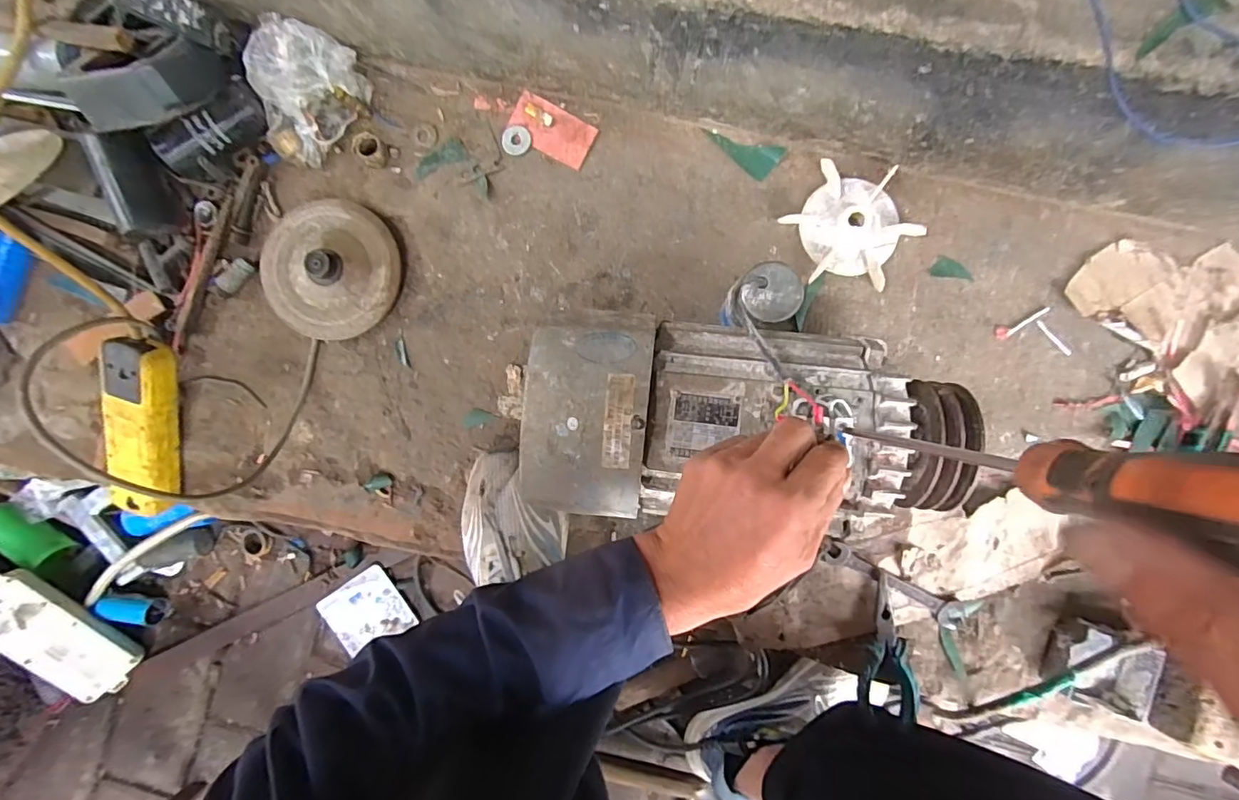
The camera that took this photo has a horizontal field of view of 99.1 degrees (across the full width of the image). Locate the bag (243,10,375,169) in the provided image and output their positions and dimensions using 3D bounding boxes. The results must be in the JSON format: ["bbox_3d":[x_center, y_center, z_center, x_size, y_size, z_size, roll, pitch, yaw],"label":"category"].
[{"bbox_3d":[-0.319,-0.307,0.527,0.095,0.082,0.118,17,91,3],"label":"bag"}]

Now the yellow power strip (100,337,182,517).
[{"bbox_3d":[-0.493,0.030,0.550,0.062,0.040,0.195,19,110,3],"label":"yellow power strip"}]

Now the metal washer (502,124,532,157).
[{"bbox_3d":[-0.109,-0.274,0.556,0.029,0.004,0.030,0,90,3],"label":"metal washer"}]

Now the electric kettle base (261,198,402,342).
[{"bbox_3d":[-0.303,-0.136,0.546,0.140,0.040,0.139,0,90,3],"label":"electric kettle base"}]

